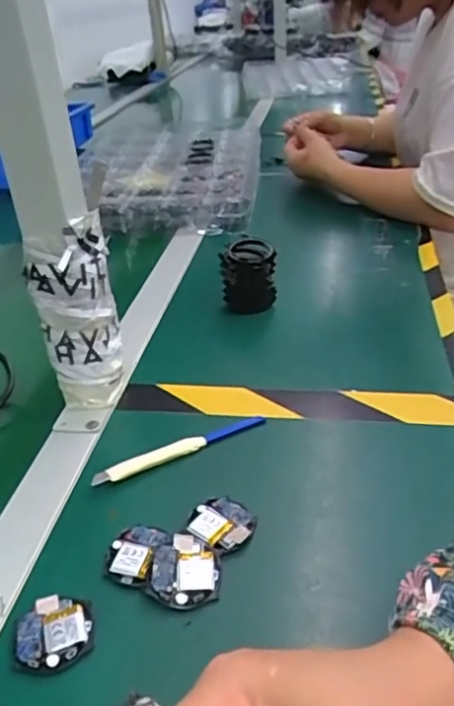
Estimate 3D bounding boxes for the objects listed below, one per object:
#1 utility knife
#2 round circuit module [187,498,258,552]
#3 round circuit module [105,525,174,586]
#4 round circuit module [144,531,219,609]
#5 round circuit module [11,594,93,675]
[{"bbox_3d":[-0.033,0.070,0.446,0.136,0.012,0.015,-21,37,-23],"label":"utility knife"},{"bbox_3d":[-0.003,0.110,0.383,0.040,0.007,0.040,-3,33,2],"label":"round circuit module"},{"bbox_3d":[-0.057,0.122,0.369,0.036,0.009,0.041,9,35,19],"label":"round circuit module"},{"bbox_3d":[-0.025,0.129,0.355,0.044,0.007,0.044,5,43,-5],"label":"round circuit module"},{"bbox_3d":[-0.096,0.154,0.328,0.042,0.005,0.045,-3,33,2],"label":"round circuit module"}]

